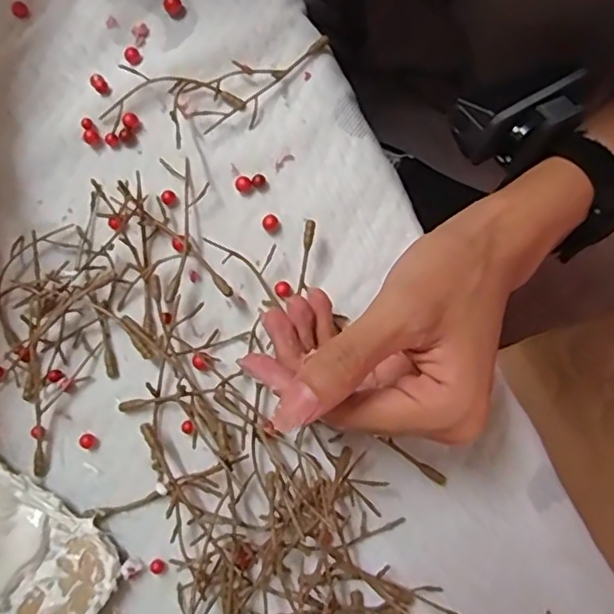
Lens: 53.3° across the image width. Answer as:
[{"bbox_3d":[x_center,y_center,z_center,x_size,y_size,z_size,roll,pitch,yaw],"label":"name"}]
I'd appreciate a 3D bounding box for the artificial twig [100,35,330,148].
[{"bbox_3d":[-0.047,-0.115,0.324,0.122,0.012,0.041,-10,78,0],"label":"artificial twig"}]

